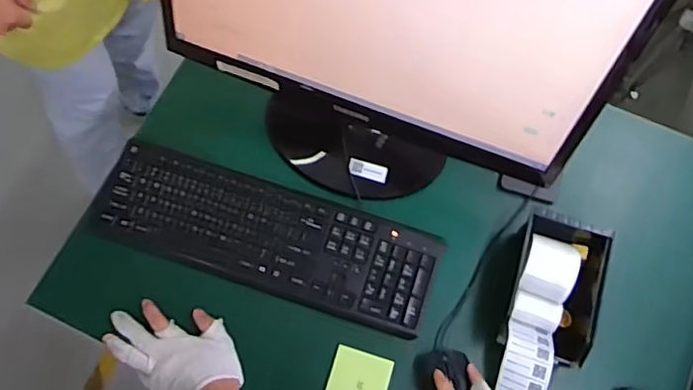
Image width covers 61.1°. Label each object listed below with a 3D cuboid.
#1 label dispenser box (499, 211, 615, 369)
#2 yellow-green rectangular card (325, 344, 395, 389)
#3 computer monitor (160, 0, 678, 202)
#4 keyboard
[{"bbox_3d":[0.256,0.115,0.733,0.106,0.071,0.175,17,72,4],"label":"label dispenser box"},{"bbox_3d":[0.012,0.239,0.719,0.072,0.004,0.092,17,72,4],"label":"yellow-green rectangular card"},{"bbox_3d":[0.023,-0.168,0.668,0.505,0.361,0.219,24,72,6],"label":"computer monitor"},{"bbox_3d":[-0.102,0.052,0.761,0.439,0.018,0.133,18,72,4],"label":"keyboard"}]

